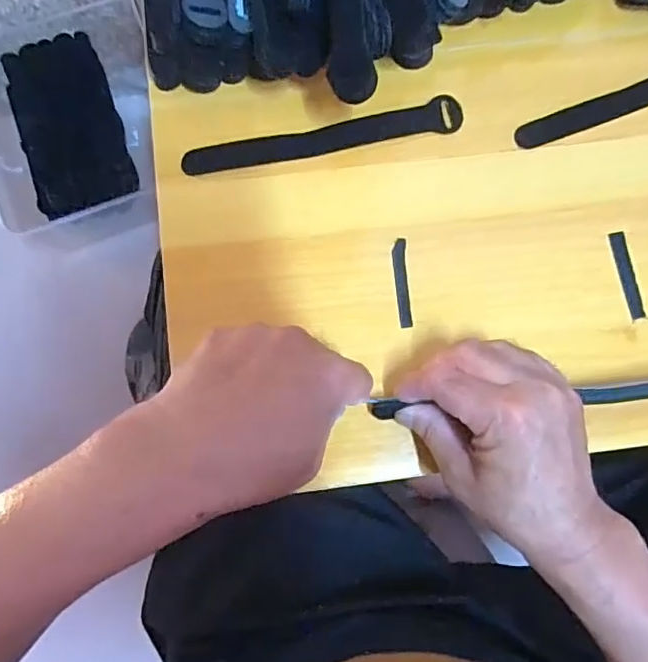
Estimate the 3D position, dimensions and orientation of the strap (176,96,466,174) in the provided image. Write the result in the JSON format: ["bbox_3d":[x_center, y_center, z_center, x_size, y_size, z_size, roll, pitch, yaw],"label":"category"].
[{"bbox_3d":[0.000,-0.135,0.401,0.195,0.011,0.024,-13,80,-4],"label":"strap"}]

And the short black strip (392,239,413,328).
[{"bbox_3d":[0.053,-0.033,0.382,0.010,0.004,0.061,-3,79,-3],"label":"short black strip"}]

